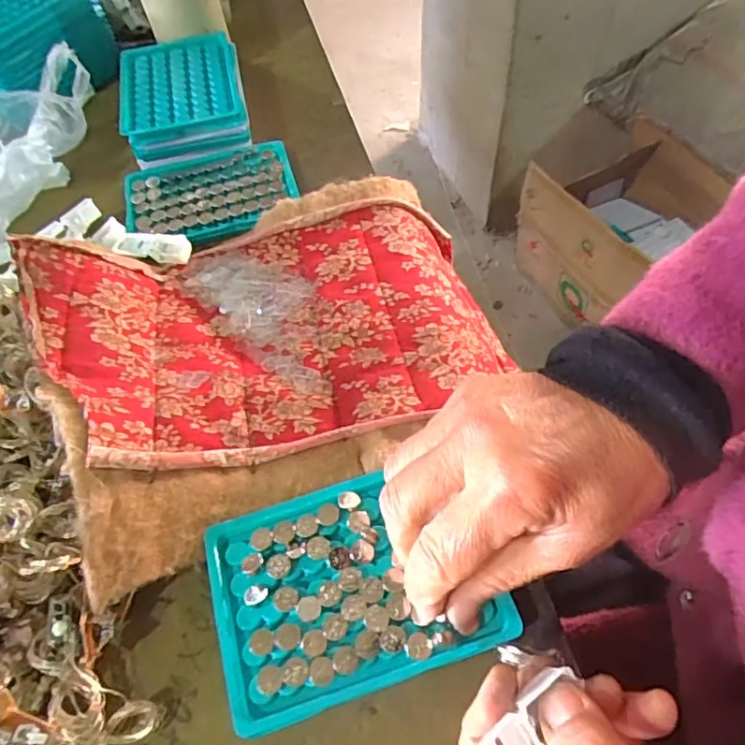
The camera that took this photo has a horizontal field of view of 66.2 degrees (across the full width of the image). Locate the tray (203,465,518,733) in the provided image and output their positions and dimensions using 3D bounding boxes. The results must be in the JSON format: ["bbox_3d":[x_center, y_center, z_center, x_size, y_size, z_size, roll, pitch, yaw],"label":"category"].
[{"bbox_3d":[-0.010,0.099,0.275,0.128,0.011,0.095,-15,57,-9],"label":"tray"}]

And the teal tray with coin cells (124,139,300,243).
[{"bbox_3d":[-0.128,-0.143,0.452,0.131,0.012,0.099,-15,57,-9],"label":"teal tray with coin cells"}]

